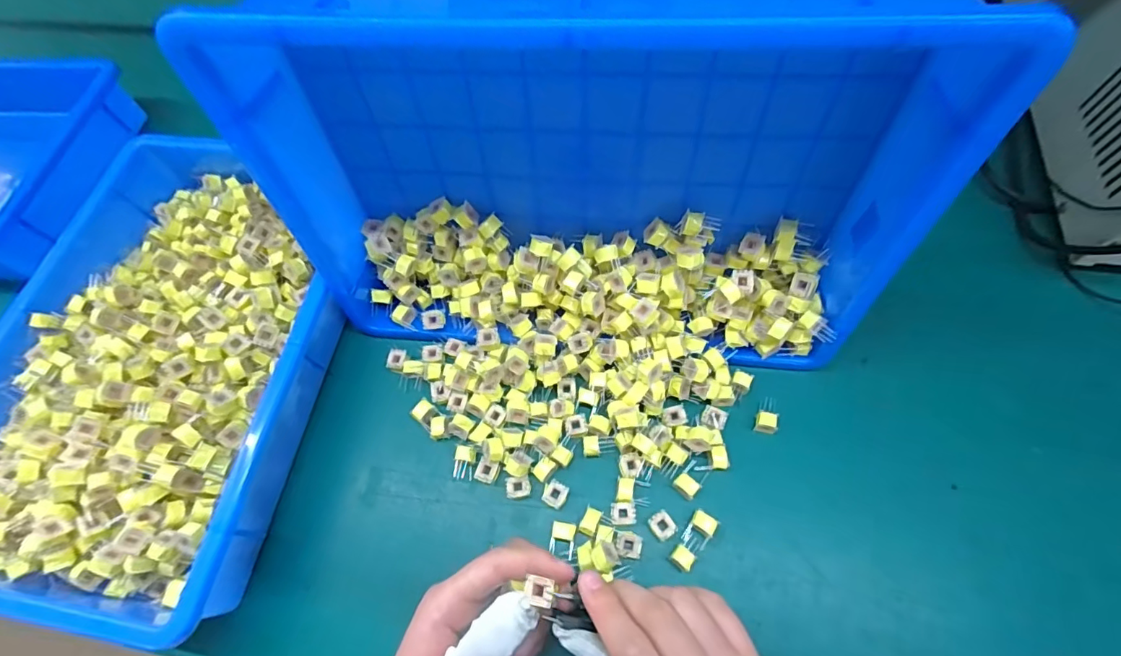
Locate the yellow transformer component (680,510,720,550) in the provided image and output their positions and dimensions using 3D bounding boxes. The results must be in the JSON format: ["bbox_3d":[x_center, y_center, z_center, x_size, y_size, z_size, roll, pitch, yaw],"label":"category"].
[{"bbox_3d":[0.093,0.133,0.323,0.016,0.013,0.025,31,72,18],"label":"yellow transformer component"}]

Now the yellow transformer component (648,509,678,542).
[{"bbox_3d":[0.068,0.131,0.324,0.015,0.007,0.016,-32,67,-9],"label":"yellow transformer component"}]

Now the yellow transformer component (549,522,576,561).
[{"bbox_3d":[0.002,0.142,0.327,0.016,0.016,0.020,7,67,9],"label":"yellow transformer component"}]

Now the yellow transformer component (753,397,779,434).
[{"bbox_3d":[0.148,0.063,0.354,0.014,0.017,0.025,7,67,9],"label":"yellow transformer component"}]

